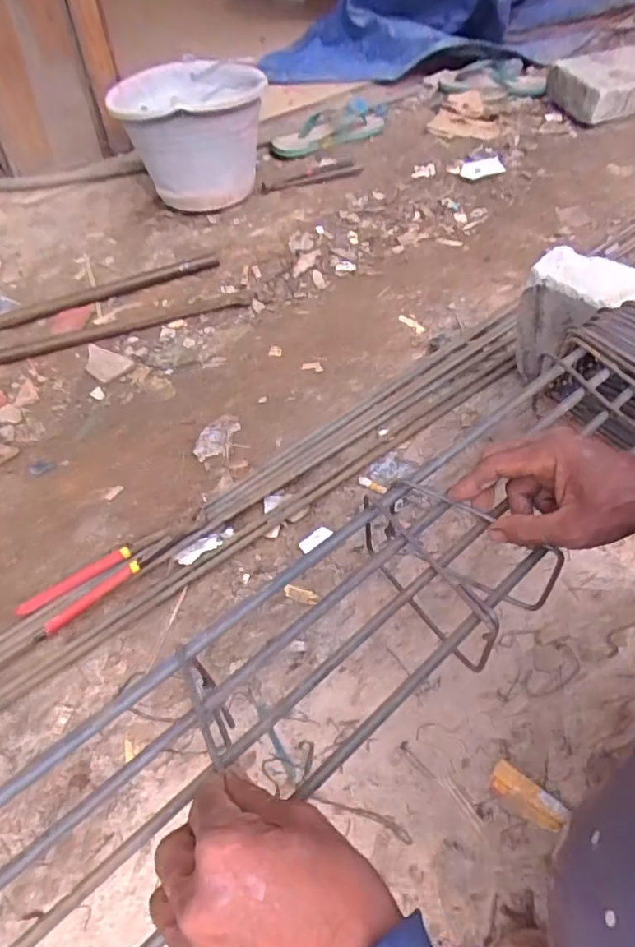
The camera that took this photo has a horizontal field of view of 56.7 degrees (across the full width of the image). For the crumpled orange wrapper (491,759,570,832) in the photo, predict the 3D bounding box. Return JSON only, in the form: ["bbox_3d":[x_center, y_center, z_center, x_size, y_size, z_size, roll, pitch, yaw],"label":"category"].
[{"bbox_3d":[0.183,0.283,0.514,0.065,0.007,0.030,31,59,25],"label":"crumpled orange wrapper"}]

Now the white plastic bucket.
[{"bbox_3d":[-0.234,-0.649,1.137,0.266,0.190,0.280,-1,50,2],"label":"white plastic bucket"}]

